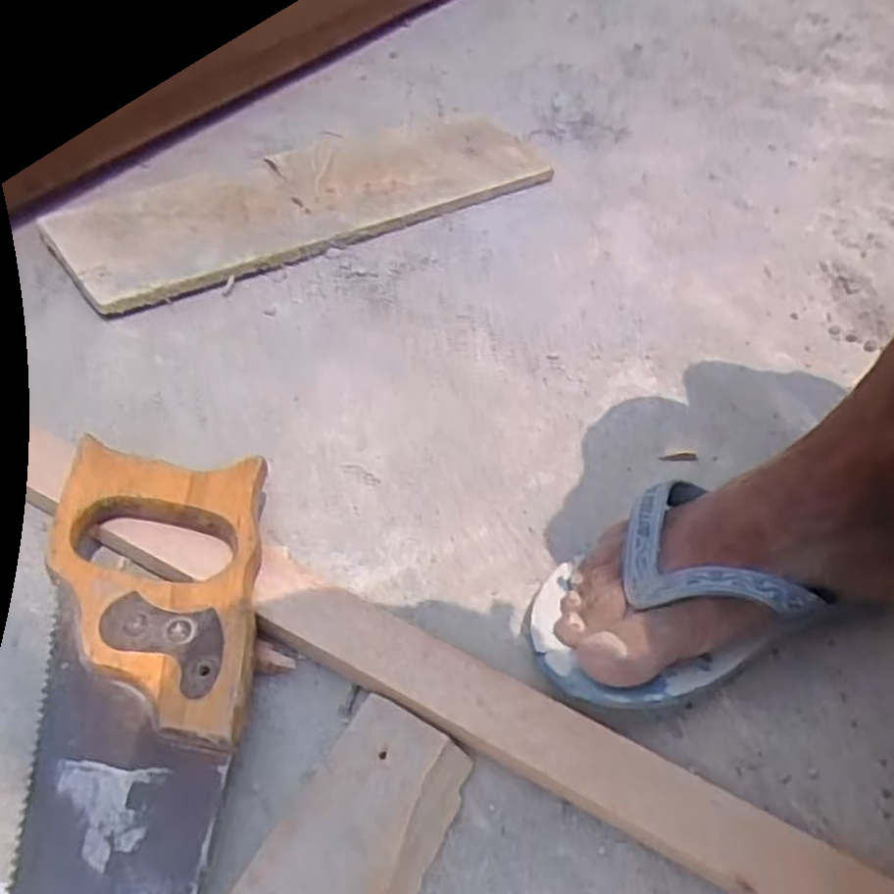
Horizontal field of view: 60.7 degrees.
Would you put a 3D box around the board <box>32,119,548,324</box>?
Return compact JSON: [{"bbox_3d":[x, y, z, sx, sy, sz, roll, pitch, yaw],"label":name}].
[{"bbox_3d":[-0.108,-0.221,0.651,0.421,0.023,0.146,-27,56,-28],"label":"board"}]

